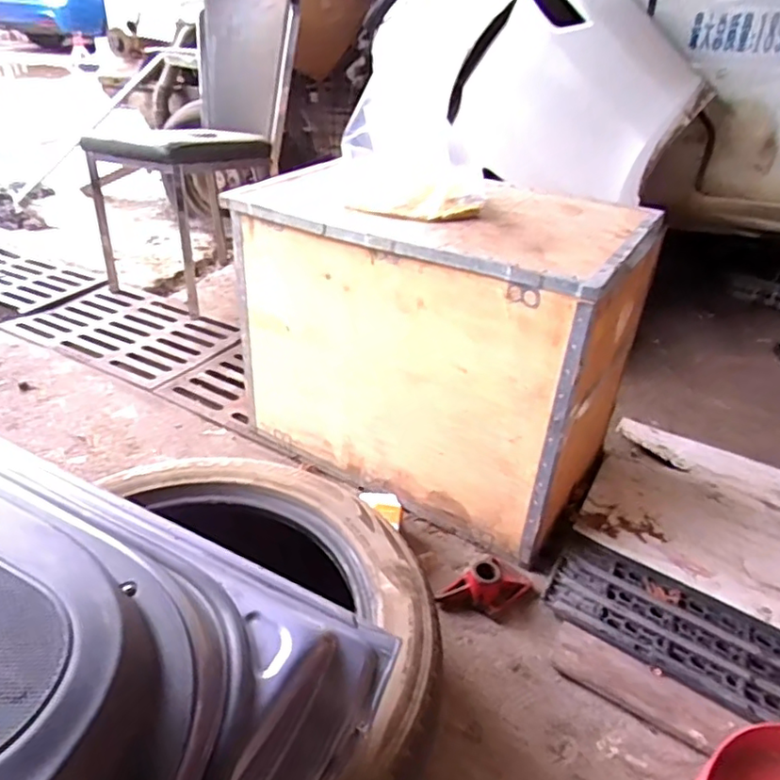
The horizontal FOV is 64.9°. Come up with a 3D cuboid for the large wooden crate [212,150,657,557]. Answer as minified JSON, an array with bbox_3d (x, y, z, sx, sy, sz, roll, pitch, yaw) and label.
[{"bbox_3d":[0.081,-0.092,1.199,0.686,0.561,0.380,21,37,25],"label":"large wooden crate"}]

